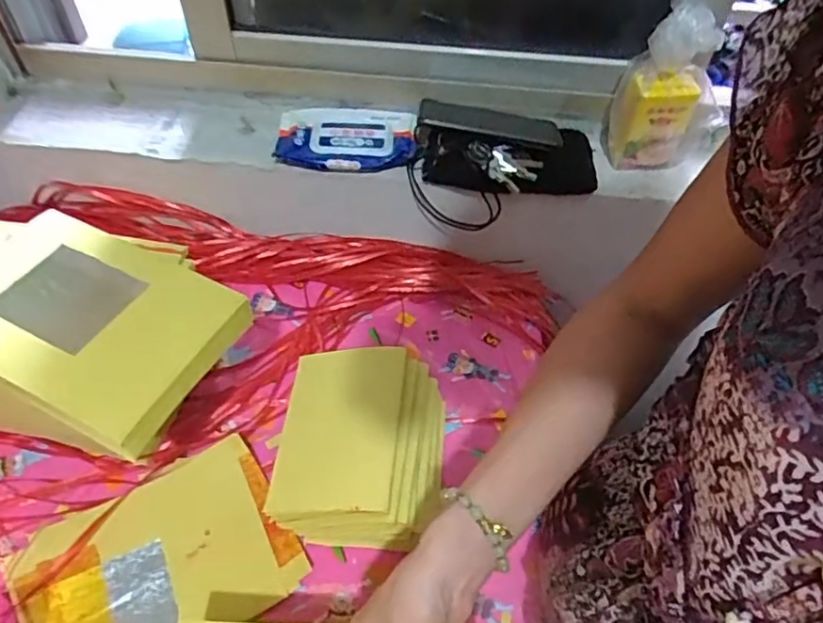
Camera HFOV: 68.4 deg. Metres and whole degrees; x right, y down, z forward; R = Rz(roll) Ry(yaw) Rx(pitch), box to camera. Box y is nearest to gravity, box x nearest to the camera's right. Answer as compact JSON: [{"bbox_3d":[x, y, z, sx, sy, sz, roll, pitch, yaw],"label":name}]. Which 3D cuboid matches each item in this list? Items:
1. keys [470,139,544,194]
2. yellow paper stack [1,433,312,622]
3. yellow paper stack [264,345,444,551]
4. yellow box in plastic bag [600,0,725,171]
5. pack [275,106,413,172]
[{"bbox_3d":[0.106,-0.167,0.697,0.082,0.030,0.050,10,52,6],"label":"keys"},{"bbox_3d":[-0.234,0.236,0.564,0.229,0.014,0.170,-28,62,-19],"label":"yellow paper stack"},{"bbox_3d":[-0.043,0.134,0.587,0.144,0.110,0.167,6,52,3],"label":"yellow paper stack"},{"bbox_3d":[0.291,-0.242,0.671,0.118,0.180,0.059,12,52,7],"label":"yellow box in plastic bag"},{"bbox_3d":[-0.081,-0.214,0.751,0.168,0.029,0.104,0,52,-2],"label":"pack"}]

